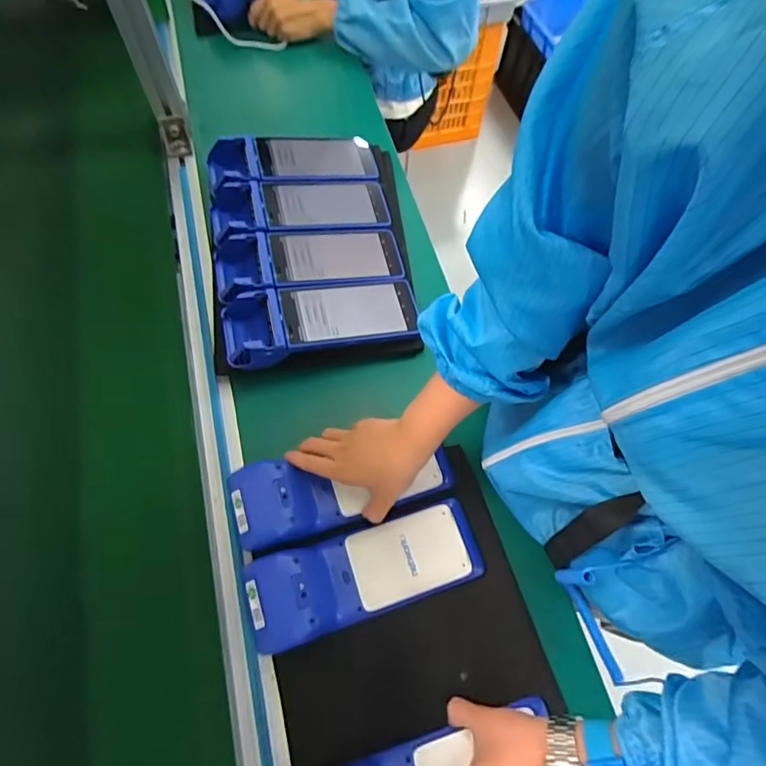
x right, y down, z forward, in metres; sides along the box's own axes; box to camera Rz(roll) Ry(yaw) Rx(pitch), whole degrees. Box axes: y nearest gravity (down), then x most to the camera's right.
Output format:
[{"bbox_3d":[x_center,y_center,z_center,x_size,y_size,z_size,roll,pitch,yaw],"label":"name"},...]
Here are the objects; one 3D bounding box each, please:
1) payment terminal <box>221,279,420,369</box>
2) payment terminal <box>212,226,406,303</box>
[{"bbox_3d":[-0.071,-0.077,0.575,0.229,0.043,0.085,-13,64,-7],"label":"payment terminal"},{"bbox_3d":[-0.091,-0.152,0.611,0.229,0.048,0.087,-11,64,-6],"label":"payment terminal"}]

